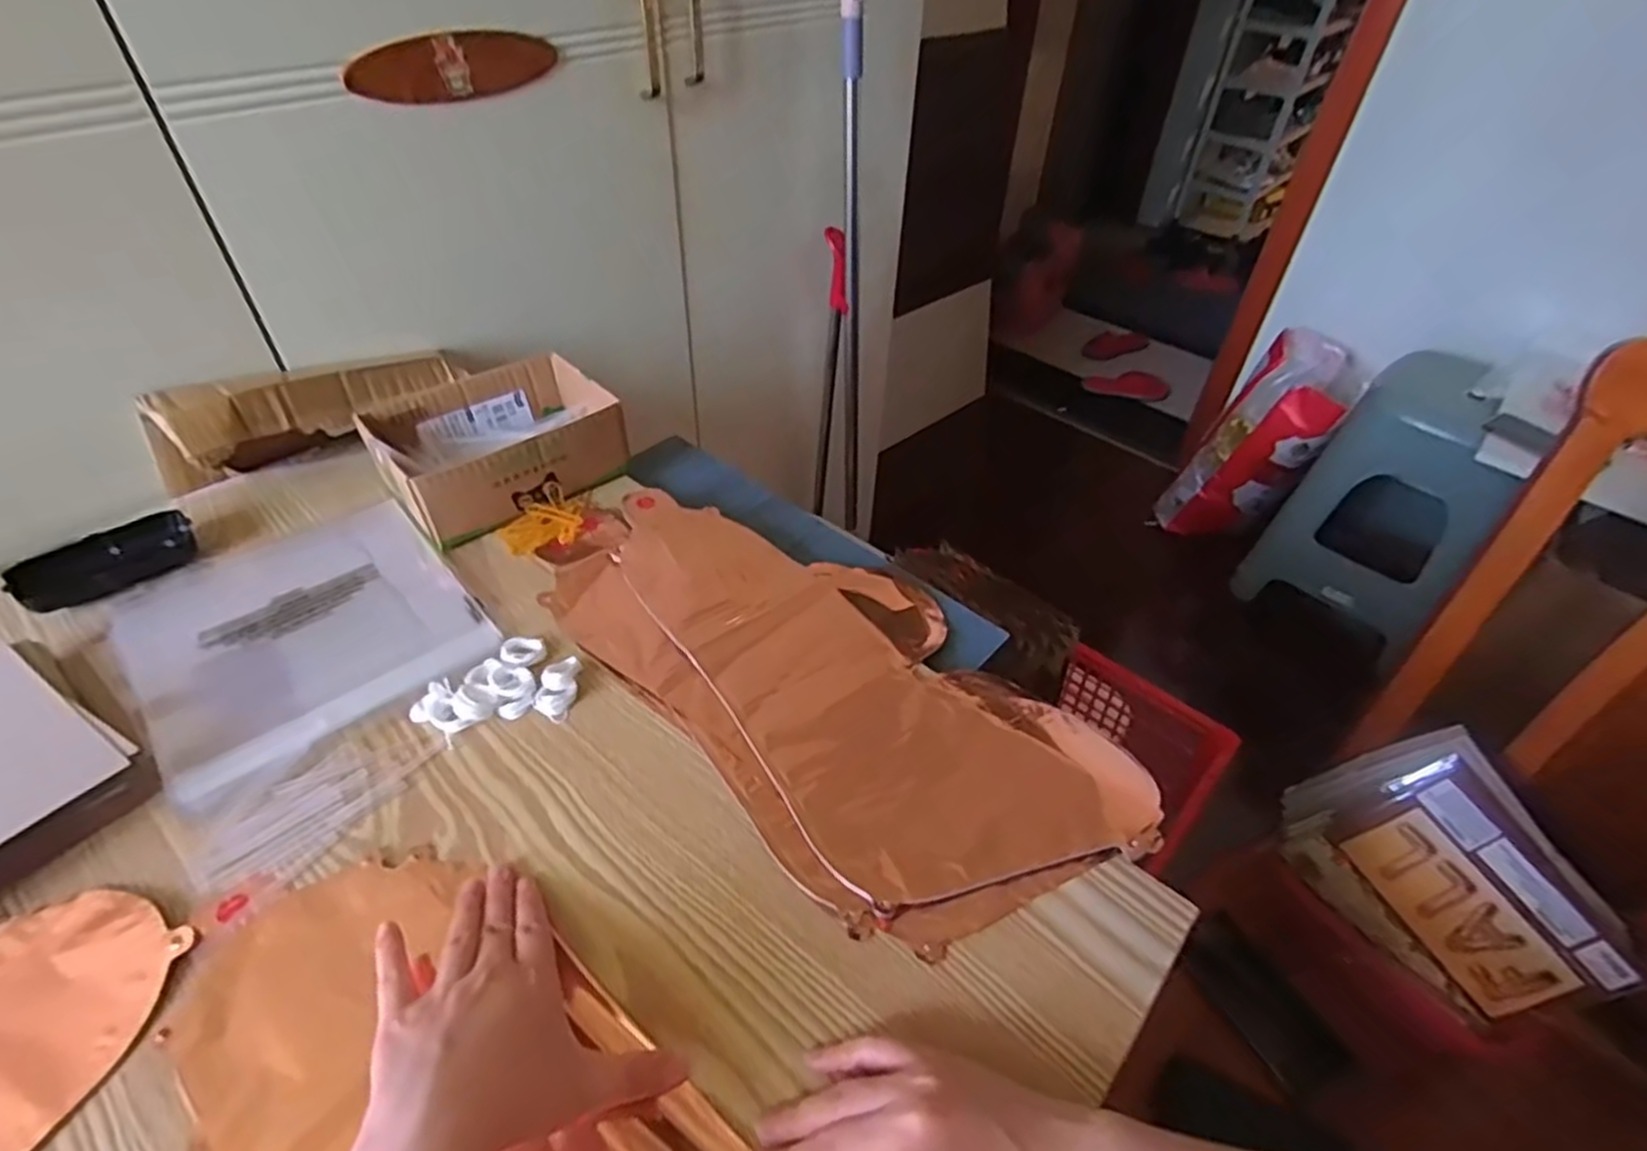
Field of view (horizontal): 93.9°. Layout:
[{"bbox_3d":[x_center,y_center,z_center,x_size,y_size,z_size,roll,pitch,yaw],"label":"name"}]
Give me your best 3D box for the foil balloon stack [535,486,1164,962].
[{"bbox_3d":[-0.004,0.059,0.537,0.219,0.027,0.427,-31,52,-32],"label":"foil balloon stack"}]

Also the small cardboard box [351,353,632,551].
[{"bbox_3d":[-0.278,-0.114,0.660,0.180,0.060,0.140,-31,52,-32],"label":"small cardboard box"}]

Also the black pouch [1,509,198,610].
[{"bbox_3d":[-0.538,-0.012,0.579,0.044,0.026,0.108,33,50,29],"label":"black pouch"}]

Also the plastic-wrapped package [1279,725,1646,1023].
[{"bbox_3d":[0.537,0.263,0.668,0.219,0.175,0.057,57,22,13],"label":"plastic-wrapped package"}]

